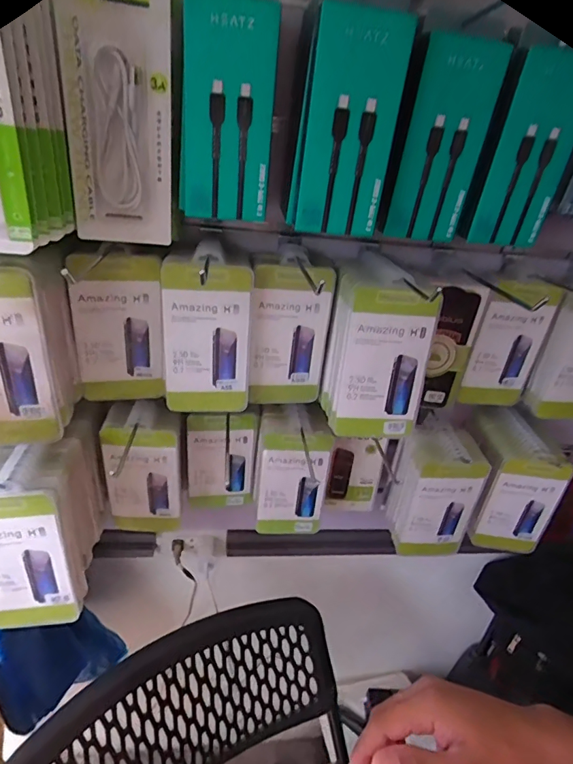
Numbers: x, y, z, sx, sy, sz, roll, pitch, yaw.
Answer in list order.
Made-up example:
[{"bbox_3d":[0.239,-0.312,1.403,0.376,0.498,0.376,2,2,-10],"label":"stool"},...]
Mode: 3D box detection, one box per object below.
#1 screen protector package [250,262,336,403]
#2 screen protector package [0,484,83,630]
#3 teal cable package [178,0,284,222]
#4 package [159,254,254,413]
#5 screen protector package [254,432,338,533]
[{"bbox_3d":[0.004,-0.049,0.501,0.086,0.161,0.012,1,31,-11],"label":"screen protector package"},{"bbox_3d":[-0.271,0.181,0.450,0.094,0.168,0.012,-4,23,-7],"label":"screen protector package"},{"bbox_3d":[-0.048,-0.209,0.356,0.073,0.151,0.014,5,34,-7],"label":"teal cable package"},{"bbox_3d":[-0.083,-0.046,0.475,0.090,0.170,0.017,1,31,-12],"label":"package"},{"bbox_3d":[0.008,0.138,0.595,0.086,0.166,0.024,8,30,0],"label":"screen protector package"}]

